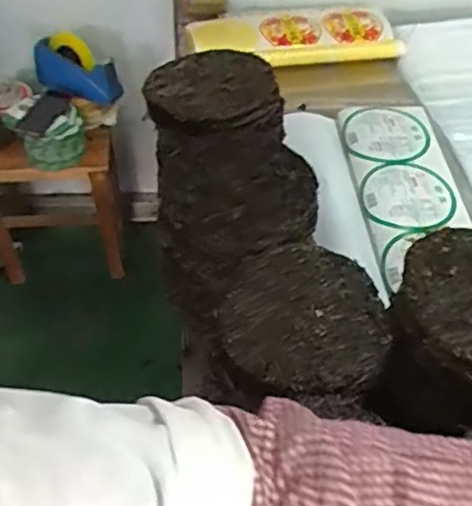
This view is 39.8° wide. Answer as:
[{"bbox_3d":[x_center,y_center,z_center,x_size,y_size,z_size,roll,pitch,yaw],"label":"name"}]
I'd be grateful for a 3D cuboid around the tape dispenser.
[{"bbox_3d":[-0.405,-0.466,1.620,0.226,0.163,0.064,23,52,17],"label":"tape dispenser"}]

